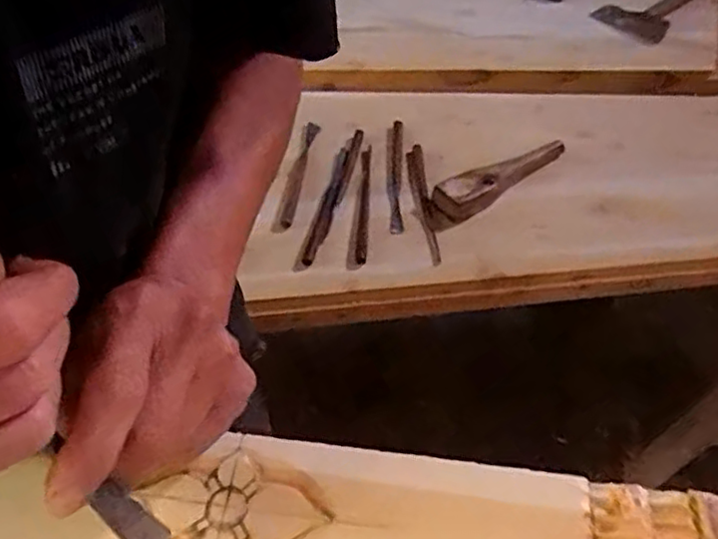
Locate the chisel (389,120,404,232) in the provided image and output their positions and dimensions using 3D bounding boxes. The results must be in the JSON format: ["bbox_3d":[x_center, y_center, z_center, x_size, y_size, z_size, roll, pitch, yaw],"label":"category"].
[{"bbox_3d":[0.063,-0.159,1.123,0.026,0.025,0.267,4,52,0],"label":"chisel"}]

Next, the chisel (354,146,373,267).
[{"bbox_3d":[0.009,-0.106,1.079,0.023,0.012,0.246,4,52,-1],"label":"chisel"}]

